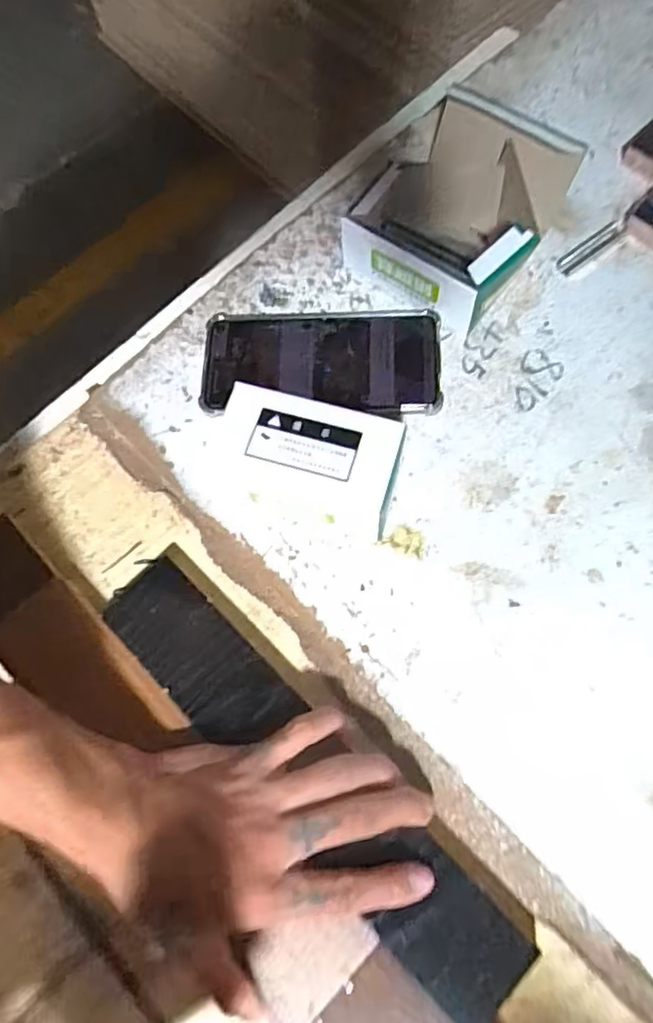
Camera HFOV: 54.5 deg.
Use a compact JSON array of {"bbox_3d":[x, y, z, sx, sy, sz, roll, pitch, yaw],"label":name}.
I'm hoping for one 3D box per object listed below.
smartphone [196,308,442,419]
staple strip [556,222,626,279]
[{"bbox_3d":[-0.004,-0.105,0.441,0.161,0.015,0.085,4,71,4],"label":"smartphone"},{"bbox_3d":[0.195,-0.194,0.468,0.061,0.006,0.017,-37,73,-10],"label":"staple strip"}]

